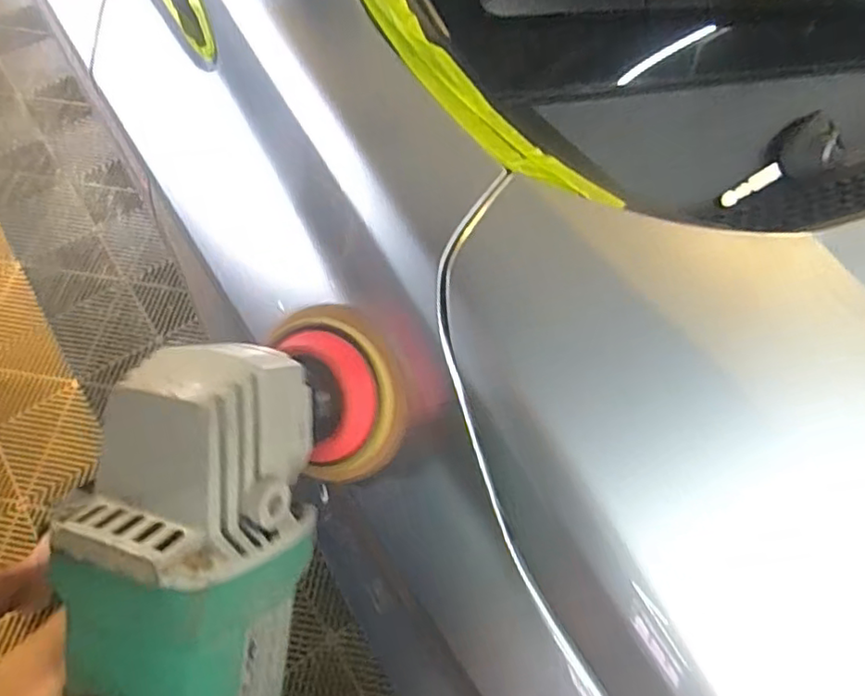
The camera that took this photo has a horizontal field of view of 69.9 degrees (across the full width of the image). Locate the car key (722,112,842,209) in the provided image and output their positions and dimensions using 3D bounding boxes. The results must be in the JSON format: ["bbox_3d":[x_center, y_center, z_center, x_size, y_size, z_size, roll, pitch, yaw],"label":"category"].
[{"bbox_3d":[0.218,-0.115,0.388,0.085,0.015,0.033,-33,68,1],"label":"car key"}]

